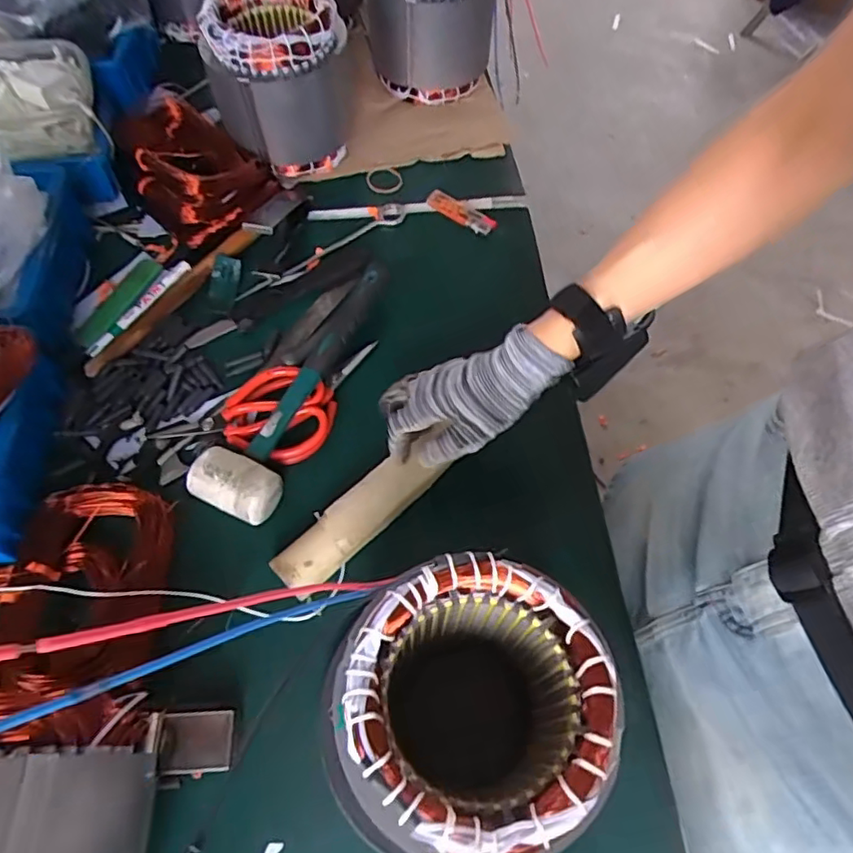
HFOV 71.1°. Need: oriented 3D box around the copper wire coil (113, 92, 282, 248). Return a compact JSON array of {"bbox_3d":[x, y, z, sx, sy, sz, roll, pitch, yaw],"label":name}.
[{"bbox_3d":[-0.279,-0.299,0.683,0.212,0.072,0.118,35,67,18],"label":"copper wire coil"}]

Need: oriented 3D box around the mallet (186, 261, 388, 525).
[{"bbox_3d":[-0.109,-0.041,0.565,0.070,0.045,0.280,24,63,11],"label":"mallet"}]

